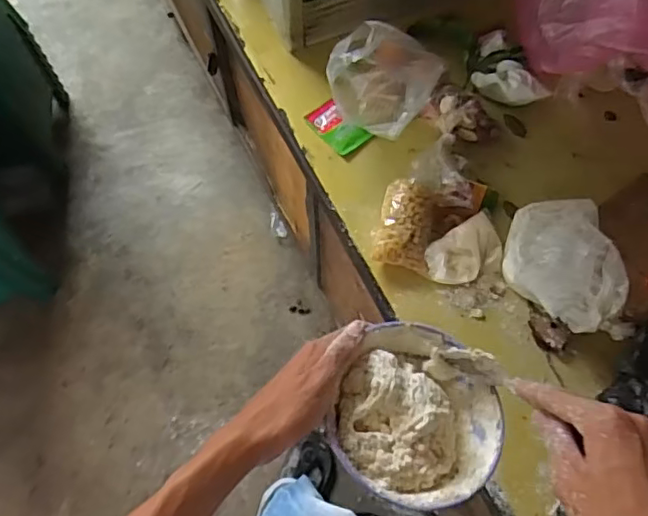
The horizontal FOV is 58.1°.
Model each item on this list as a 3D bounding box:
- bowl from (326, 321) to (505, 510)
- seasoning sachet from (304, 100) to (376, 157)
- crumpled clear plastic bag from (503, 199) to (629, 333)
[{"bbox_3d":[0.079,0.128,0.476,0.127,0.052,0.136,0,69,-1],"label":"bowl"},{"bbox_3d":[0.018,-0.199,0.888,0.064,0.014,0.096,-35,72,-20],"label":"seasoning sachet"},{"bbox_3d":[0.309,0.002,0.763,0.126,0.078,0.191,0,69,-1],"label":"crumpled clear plastic bag"}]

